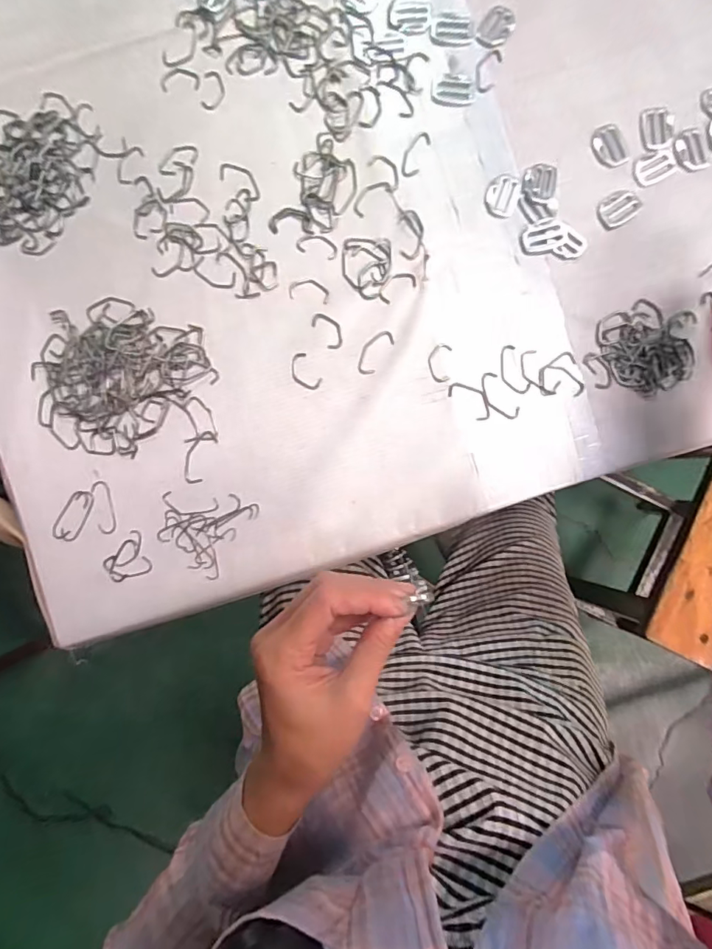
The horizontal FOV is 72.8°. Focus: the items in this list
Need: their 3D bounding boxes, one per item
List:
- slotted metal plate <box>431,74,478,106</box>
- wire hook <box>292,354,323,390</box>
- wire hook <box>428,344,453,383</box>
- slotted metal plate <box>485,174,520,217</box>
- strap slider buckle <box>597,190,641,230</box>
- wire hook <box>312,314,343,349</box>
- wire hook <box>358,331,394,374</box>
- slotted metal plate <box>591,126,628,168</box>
[{"bbox_3d":[0.081,-0.319,0.399,0.038,0.004,0.026,3,88,0],"label":"slotted metal plate"},{"bbox_3d":[-0.042,-0.083,0.394,0.019,0.004,0.033,-33,88,-1],"label":"wire hook"},{"bbox_3d":[0.068,-0.091,0.392,0.018,0.004,0.031,5,88,1],"label":"wire hook"},{"bbox_3d":[0.120,-0.228,0.393,0.026,0.004,0.034,17,89,1],"label":"slotted metal plate"},{"bbox_3d":[0.214,-0.218,0.393,0.035,0.004,0.025,-36,88,-1],"label":"strap slider buckle"},{"bbox_3d":[-0.022,-0.118,0.394,0.018,0.004,0.033,-36,88,-1],"label":"wire hook"},{"bbox_3d":[0.015,-0.100,0.393,0.019,0.004,0.040,34,89,1],"label":"wire hook"},{"bbox_3d":[0.209,-0.271,0.397,0.025,0.004,0.034,-23,88,0],"label":"slotted metal plate"}]

